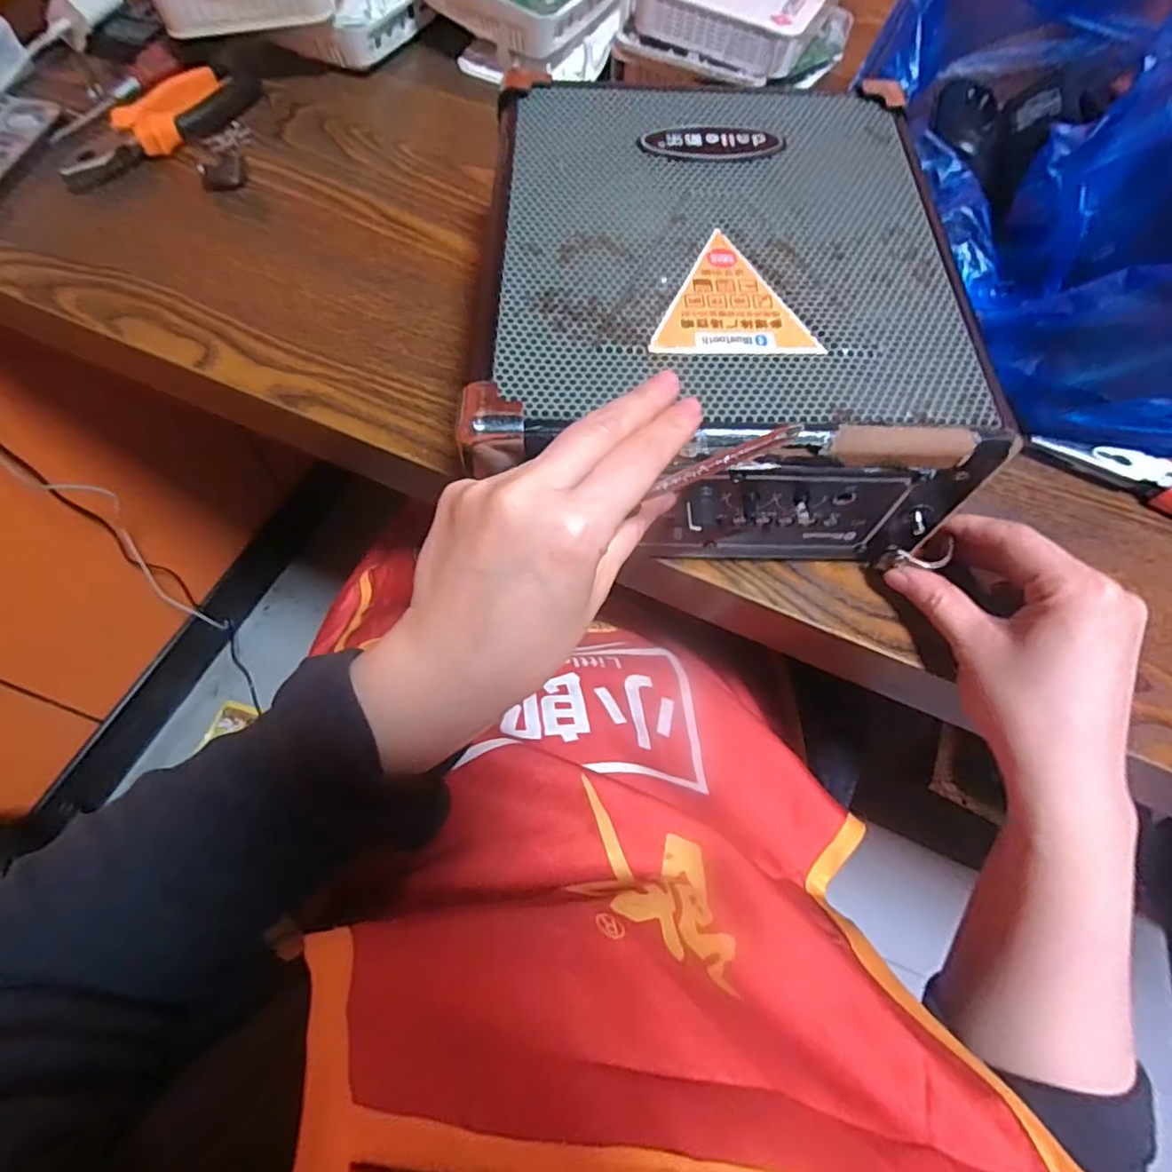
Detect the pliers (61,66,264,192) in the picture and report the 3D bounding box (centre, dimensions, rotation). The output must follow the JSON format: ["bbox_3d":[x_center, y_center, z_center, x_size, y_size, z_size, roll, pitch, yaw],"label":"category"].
[{"bbox_3d":[-0.296,-0.323,0.434,0.045,0.023,0.154,26,65,10],"label":"pliers"}]

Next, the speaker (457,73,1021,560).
[{"bbox_3d":[0.059,-0.136,0.298,0.206,0.081,0.253,-3,70,0],"label":"speaker"}]

